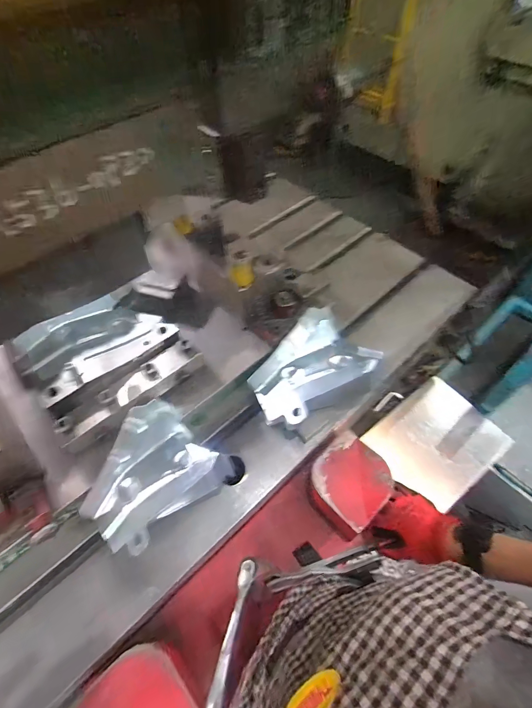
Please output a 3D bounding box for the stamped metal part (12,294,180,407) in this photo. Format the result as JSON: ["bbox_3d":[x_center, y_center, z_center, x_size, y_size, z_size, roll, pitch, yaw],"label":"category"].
[{"bbox_3d":[-0.309,-0.029,0.629,0.248,0.045,0.163,-37,62,-22],"label":"stamped metal part"}]

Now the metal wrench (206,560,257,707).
[{"bbox_3d":[-0.044,0.370,0.468,0.021,0.015,0.163,11,49,9],"label":"metal wrench"}]

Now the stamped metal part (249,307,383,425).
[{"bbox_3d":[0.082,0.036,0.633,0.216,0.079,0.175,-38,80,-3],"label":"stamped metal part"}]

